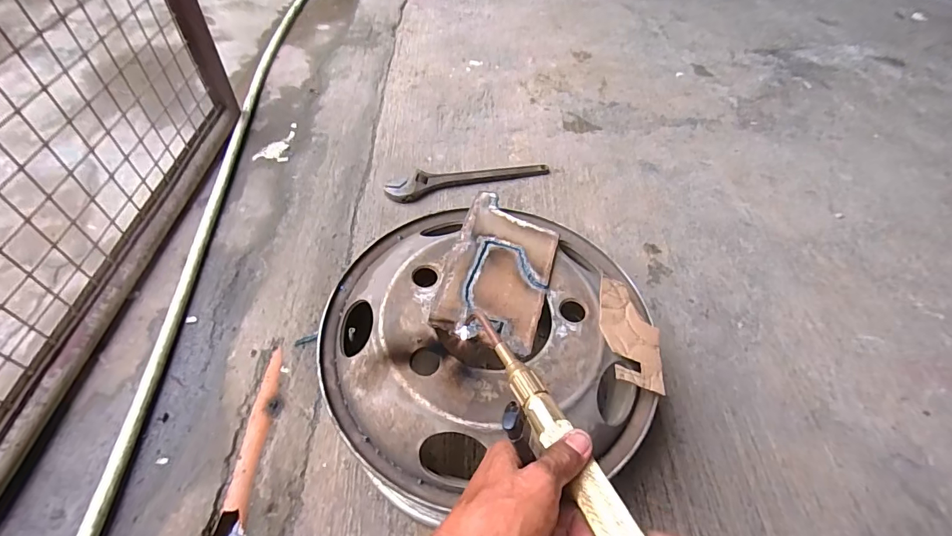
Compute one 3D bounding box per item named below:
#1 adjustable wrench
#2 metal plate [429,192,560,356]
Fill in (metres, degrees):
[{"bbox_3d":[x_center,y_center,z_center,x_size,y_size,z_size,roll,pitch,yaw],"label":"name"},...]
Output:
[{"bbox_3d":[-0.017,-0.209,0.996,0.379,0.033,0.068,-17,55,-16],"label":"adjustable wrench"},{"bbox_3d":[0.034,-0.004,0.582,0.131,0.007,0.231,14,52,7],"label":"metal plate"}]

